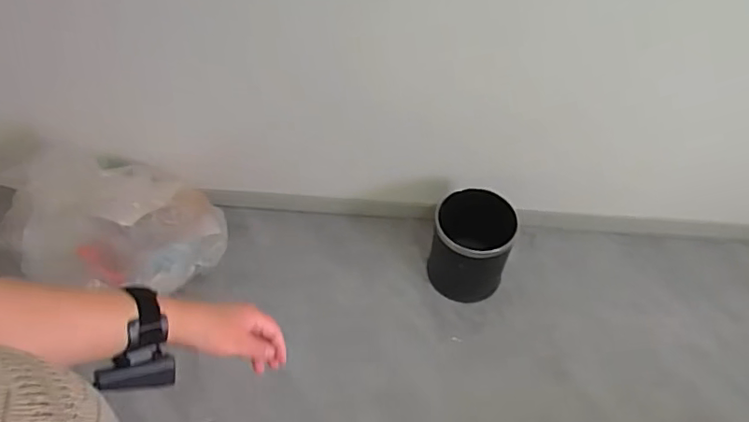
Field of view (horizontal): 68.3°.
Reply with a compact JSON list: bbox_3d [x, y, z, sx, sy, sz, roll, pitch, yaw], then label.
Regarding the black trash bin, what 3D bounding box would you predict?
[{"bbox_3d":[0.267,0.100,1.568,0.205,0.297,0.191,6,50,3],"label":"black trash bin"}]

